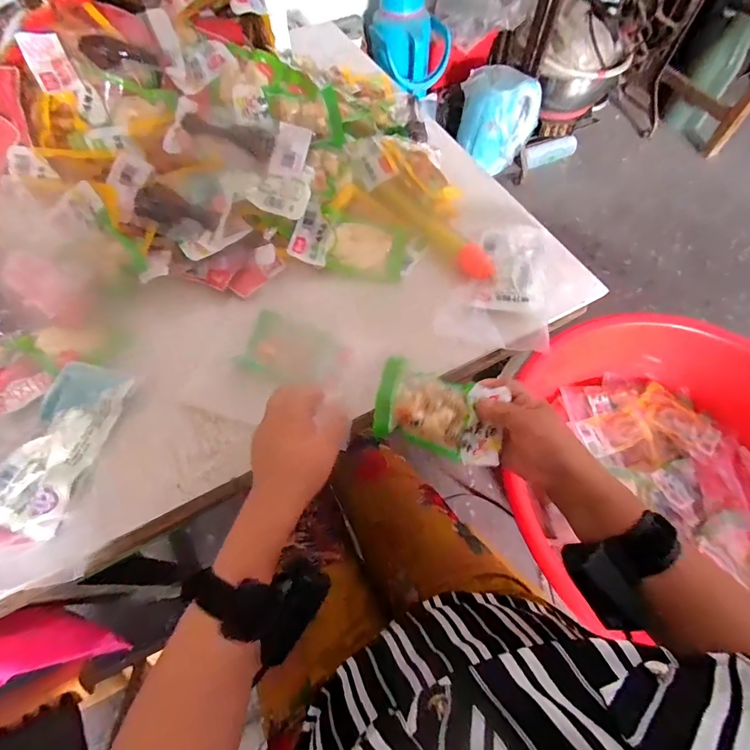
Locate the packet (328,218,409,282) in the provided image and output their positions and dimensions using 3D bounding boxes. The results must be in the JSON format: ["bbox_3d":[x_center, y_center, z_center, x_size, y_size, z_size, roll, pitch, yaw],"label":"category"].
[{"bbox_3d":[-0.009,-0.157,0.503,0.093,0.007,0.076,7,84,-3],"label":"packet"}]

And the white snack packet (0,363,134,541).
[{"bbox_3d":[-0.312,0.066,0.391,0.077,0.016,0.166,9,63,5],"label":"white snack packet"}]

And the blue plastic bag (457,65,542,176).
[{"bbox_3d":[0.334,-0.701,1.101,0.210,0.198,0.125,17,64,9],"label":"blue plastic bag"}]

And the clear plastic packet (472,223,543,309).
[{"bbox_3d":[0.164,-0.137,0.490,0.076,0.010,0.141,12,64,6],"label":"clear plastic packet"}]

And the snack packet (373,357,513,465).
[{"bbox_3d":[0.060,0.034,0.368,0.115,0.030,0.072,13,64,7],"label":"snack packet"}]

